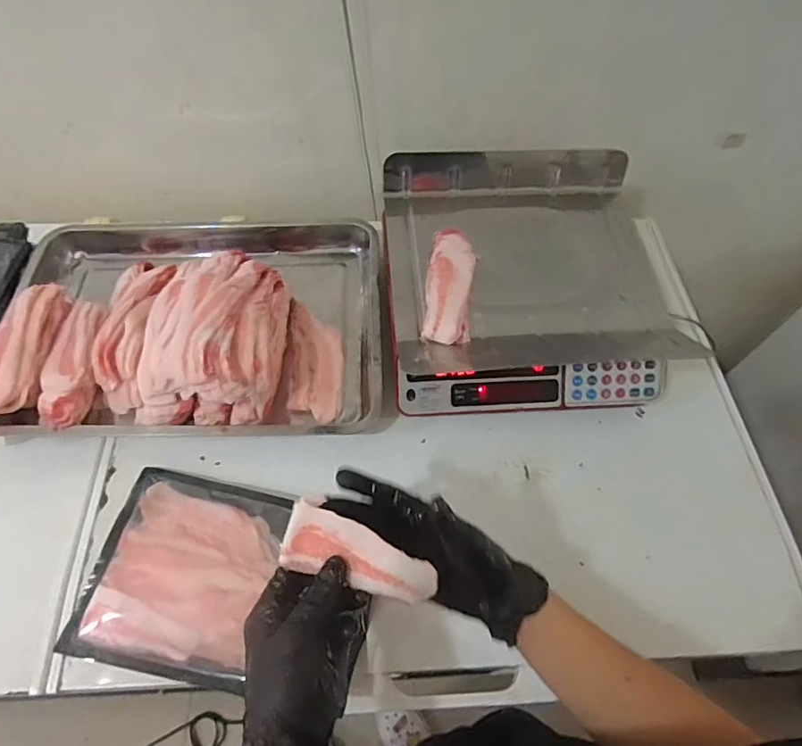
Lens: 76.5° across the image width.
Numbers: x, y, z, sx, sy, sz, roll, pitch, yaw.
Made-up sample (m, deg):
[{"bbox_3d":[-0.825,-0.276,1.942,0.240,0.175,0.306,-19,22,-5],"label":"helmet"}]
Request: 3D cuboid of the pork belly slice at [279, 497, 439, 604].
[{"bbox_3d":[-0.033,0.148,0.406,0.124,0.020,0.047,23,65,4],"label":"pork belly slice"}]

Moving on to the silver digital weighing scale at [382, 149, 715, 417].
[{"bbox_3d":[0.151,-0.142,0.699,0.344,0.126,0.390,-3,64,-4],"label":"silver digital weighing scale"}]

